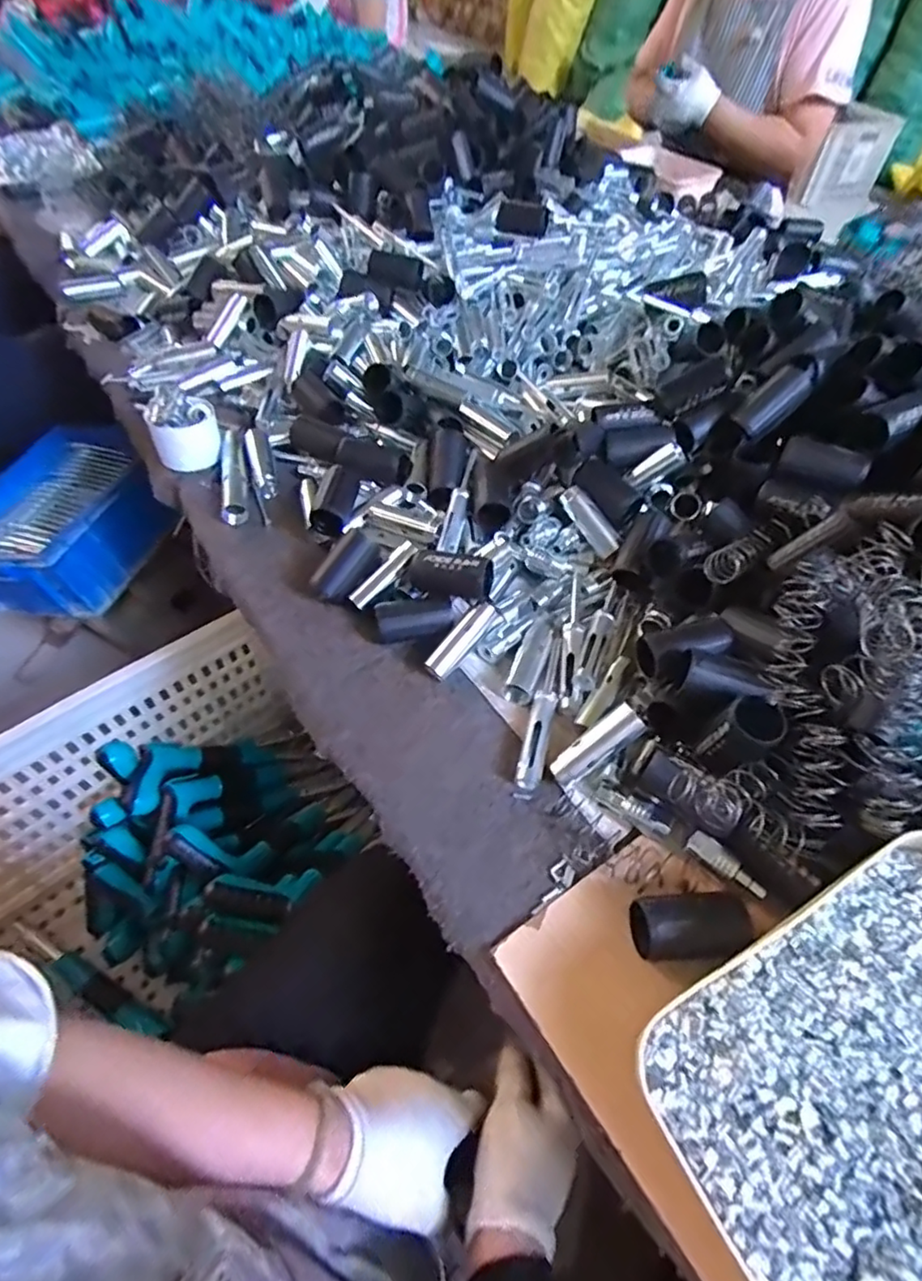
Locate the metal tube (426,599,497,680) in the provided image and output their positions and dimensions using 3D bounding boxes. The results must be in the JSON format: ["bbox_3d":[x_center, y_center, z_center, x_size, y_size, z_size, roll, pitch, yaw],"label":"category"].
[{"bbox_3d":[0.002,0.000,0.477,0.018,0.024,0.073,34,74,22],"label":"metal tube"}]

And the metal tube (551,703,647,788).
[{"bbox_3d":[0.093,0.073,0.409,0.068,0.015,0.022,-41,59,8],"label":"metal tube"}]

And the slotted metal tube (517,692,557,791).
[{"bbox_3d":[0.056,0.071,0.436,0.017,0.013,0.078,15,54,9],"label":"slotted metal tube"}]

